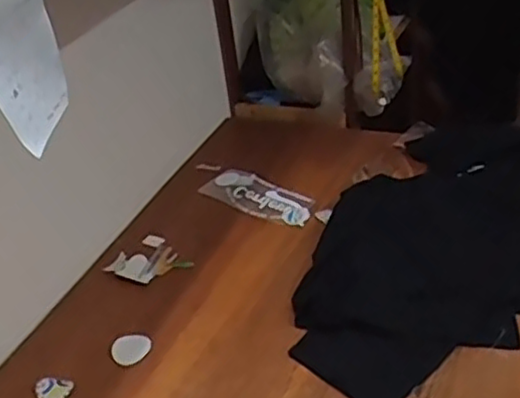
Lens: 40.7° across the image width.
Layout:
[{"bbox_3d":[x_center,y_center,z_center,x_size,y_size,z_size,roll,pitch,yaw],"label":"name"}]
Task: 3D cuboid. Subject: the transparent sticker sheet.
[{"bbox_3d":[-0.001,-0.006,1.458,0.253,0.009,0.107,17,46,30],"label":"transparent sticker sheet"}]

